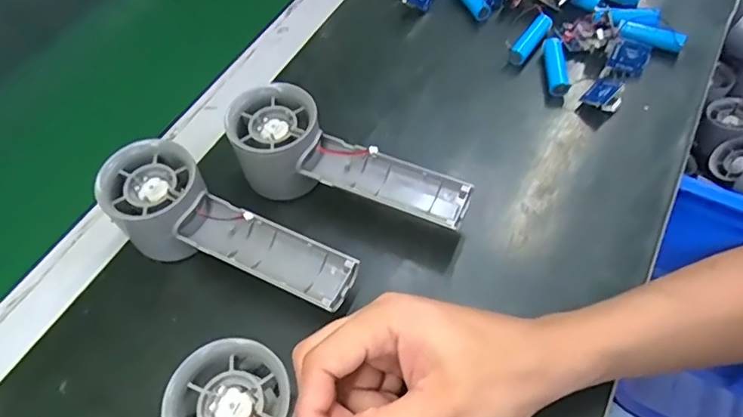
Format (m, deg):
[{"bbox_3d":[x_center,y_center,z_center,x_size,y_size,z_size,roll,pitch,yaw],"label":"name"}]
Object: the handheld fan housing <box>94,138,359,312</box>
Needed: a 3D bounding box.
[{"bbox_3d":[-0.085,0.020,0.318,0.148,0.064,0.056,27,63,19],"label":"handheld fan housing"}]

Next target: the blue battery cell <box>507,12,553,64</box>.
[{"bbox_3d":[0.127,-0.137,0.434,0.017,0.016,0.049,36,86,23],"label":"blue battery cell"}]

